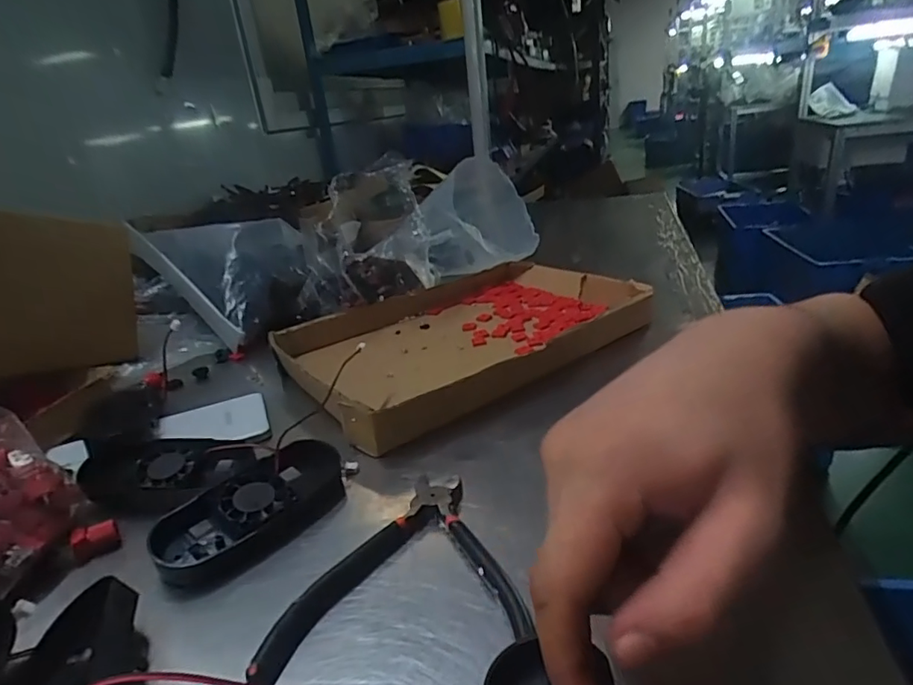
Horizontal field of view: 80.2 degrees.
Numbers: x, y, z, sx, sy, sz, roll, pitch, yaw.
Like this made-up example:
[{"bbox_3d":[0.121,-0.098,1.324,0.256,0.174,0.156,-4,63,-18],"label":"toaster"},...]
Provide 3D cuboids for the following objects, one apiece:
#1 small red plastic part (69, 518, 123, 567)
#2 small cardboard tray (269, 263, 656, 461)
[{"bbox_3d":[-0.212,0.116,0.318,0.024,0.018,0.009,-17,26,-22],"label":"small red plastic part"},{"bbox_3d":[0.006,-0.016,0.524,0.310,0.034,0.230,-21,27,-28],"label":"small cardboard tray"}]

